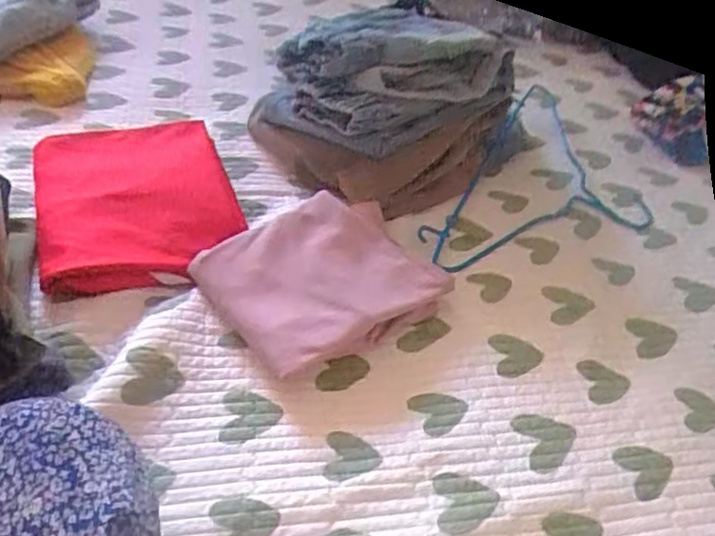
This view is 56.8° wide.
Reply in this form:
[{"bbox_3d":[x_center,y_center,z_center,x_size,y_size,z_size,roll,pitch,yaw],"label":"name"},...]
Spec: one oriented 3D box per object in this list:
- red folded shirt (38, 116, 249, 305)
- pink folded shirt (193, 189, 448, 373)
[{"bbox_3d":[-0.220,-0.071,0.662,0.185,0.037,0.236,-11,46,-19],"label":"red folded shirt"},{"bbox_3d":[-0.029,0.006,0.602,0.198,0.046,0.160,-23,51,-29],"label":"pink folded shirt"}]

